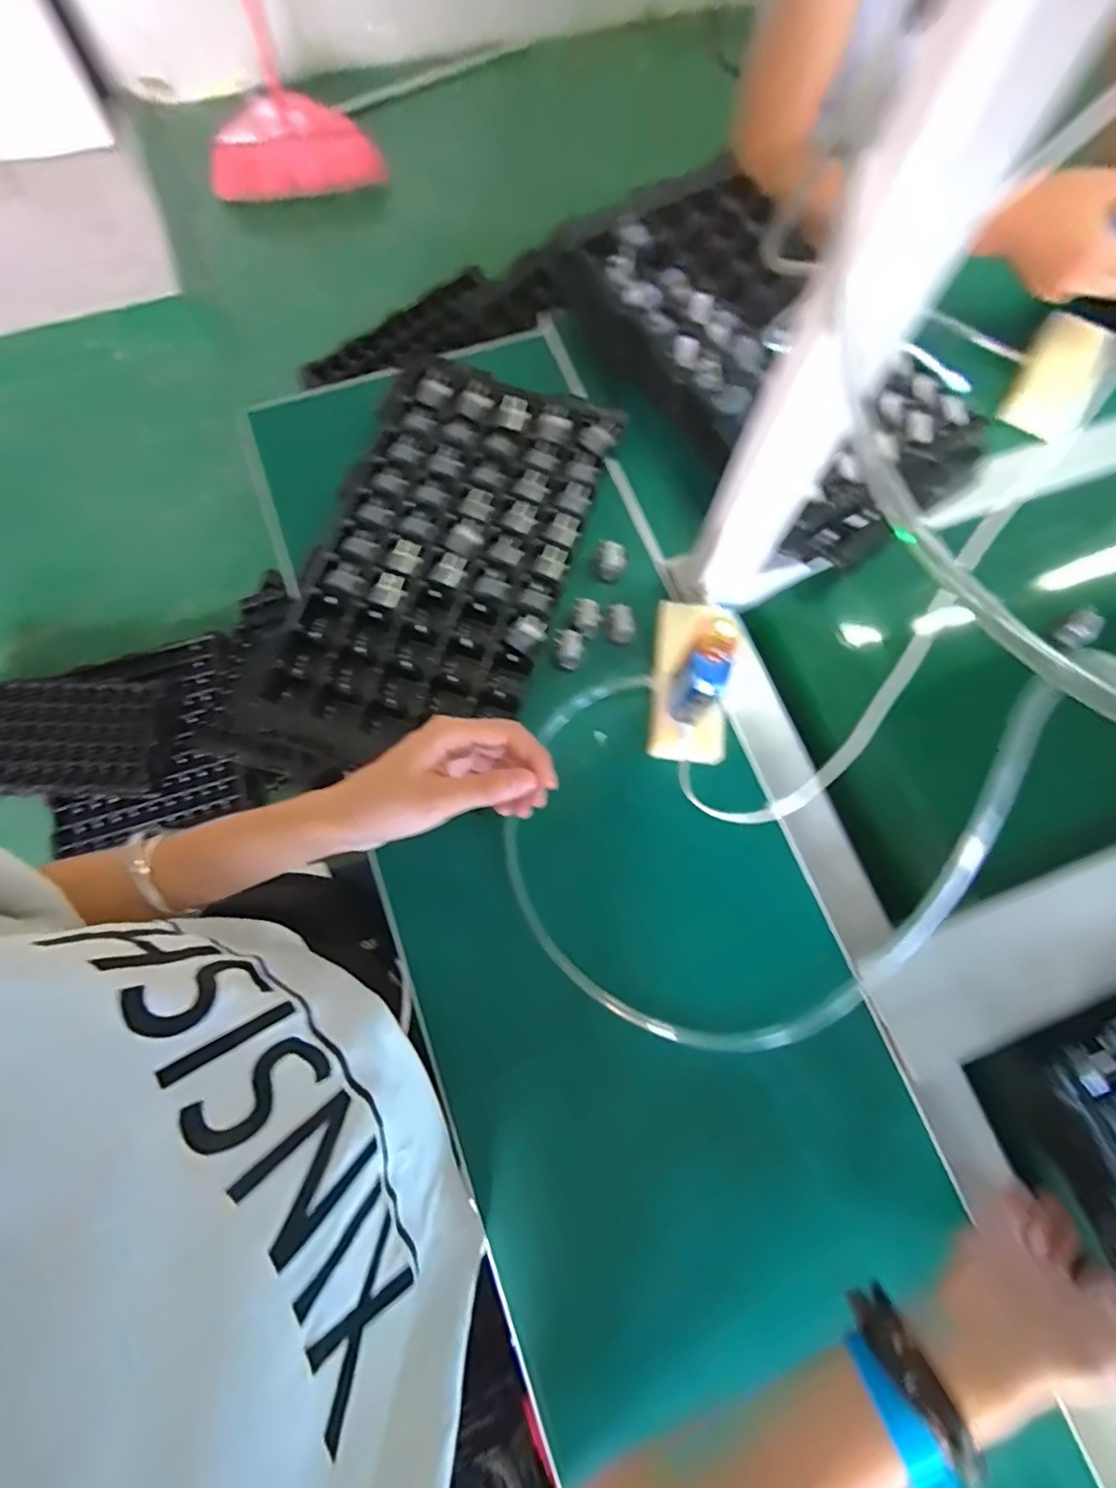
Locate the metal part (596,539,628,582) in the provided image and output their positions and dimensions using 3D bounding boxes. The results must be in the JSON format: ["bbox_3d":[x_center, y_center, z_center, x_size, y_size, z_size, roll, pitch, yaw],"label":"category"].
[{"bbox_3d":[0.044,-0.149,0.497,0.026,0.026,0.024,0,76,-1],"label":"metal part"}]

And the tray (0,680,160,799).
[{"bbox_3d":[-0.963,-0.014,1.166,0.372,0.024,0.227,2,74,-1],"label":"tray"}]

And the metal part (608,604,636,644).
[{"bbox_3d":[0.052,-0.096,0.484,0.021,0.021,0.024,-2,76,-2],"label":"metal part"}]

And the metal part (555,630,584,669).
[{"bbox_3d":[0.009,-0.074,0.473,0.021,0.023,0.027,2,76,0],"label":"metal part"}]

